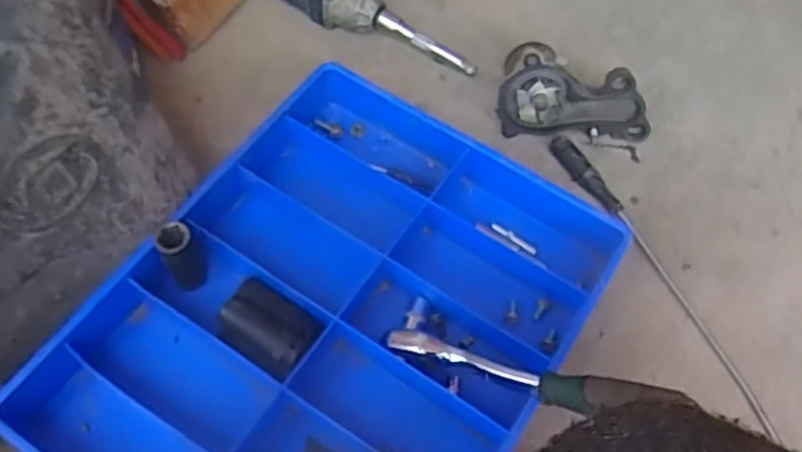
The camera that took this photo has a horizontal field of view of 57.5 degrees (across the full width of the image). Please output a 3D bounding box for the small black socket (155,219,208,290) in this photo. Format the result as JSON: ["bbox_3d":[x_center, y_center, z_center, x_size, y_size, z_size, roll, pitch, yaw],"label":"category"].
[{"bbox_3d":[-0.192,0.026,0.643,0.031,0.077,0.033,1,60,-3],"label":"small black socket"}]

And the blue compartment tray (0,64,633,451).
[{"bbox_3d":[-0.053,0.084,0.634,0.348,0.054,0.456,32,64,14],"label":"blue compartment tray"}]

